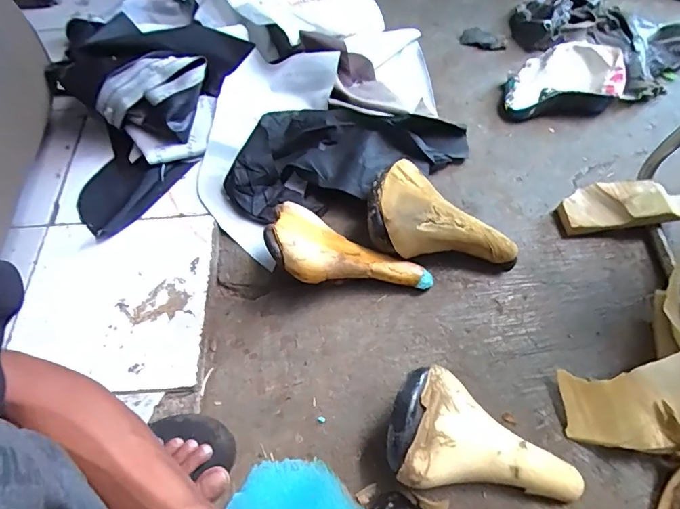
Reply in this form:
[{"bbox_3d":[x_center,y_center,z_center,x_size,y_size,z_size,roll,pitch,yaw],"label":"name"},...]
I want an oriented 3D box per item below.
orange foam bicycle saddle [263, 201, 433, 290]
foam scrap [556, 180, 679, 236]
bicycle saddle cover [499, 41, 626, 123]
[{"bbox_3d":[0.015,-0.004,0.644,0.244,0.046,0.120,17,59,-13],"label":"orange foam bicycle saddle"},{"bbox_3d":[0.443,-0.074,0.690,0.176,0.053,0.070,-3,59,3],"label":"foam scrap"},{"bbox_3d":[0.425,-0.335,0.846,0.225,0.055,0.165,1,59,5],"label":"bicycle saddle cover"}]

